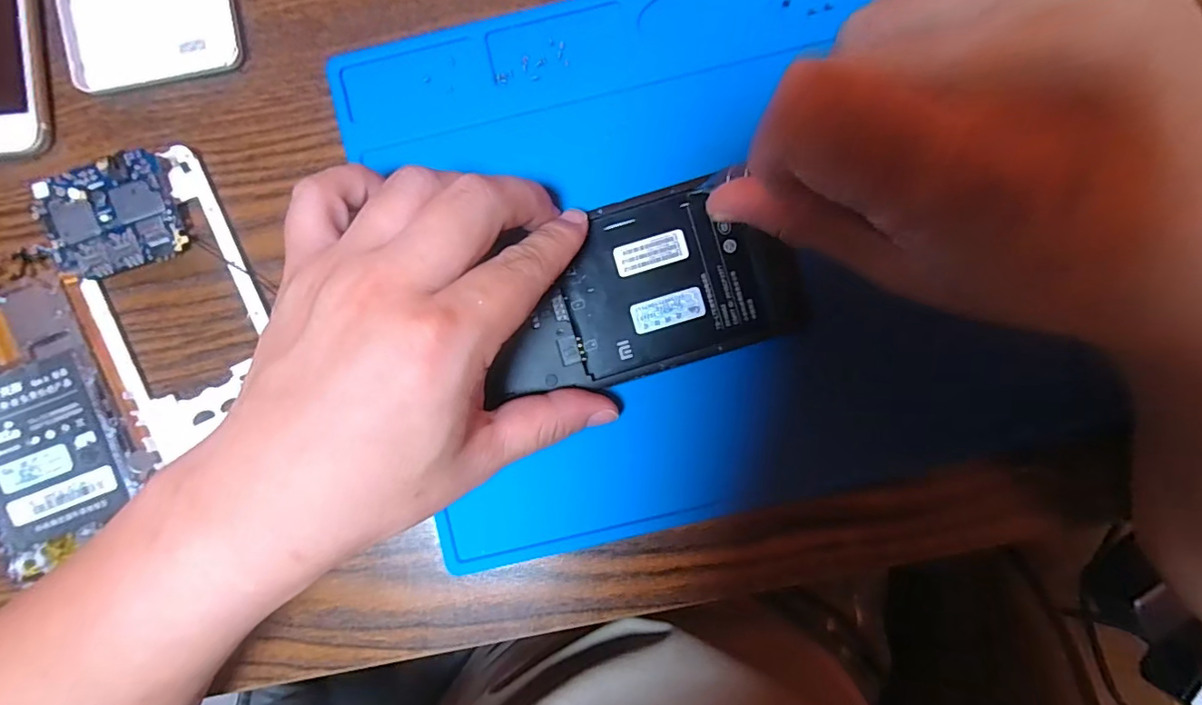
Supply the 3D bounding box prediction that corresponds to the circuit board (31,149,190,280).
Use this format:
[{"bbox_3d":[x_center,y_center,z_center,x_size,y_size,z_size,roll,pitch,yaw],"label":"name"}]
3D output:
[{"bbox_3d":[-0.209,-0.057,0.229,0.054,0.008,0.045,-15,92,1],"label":"circuit board"}]

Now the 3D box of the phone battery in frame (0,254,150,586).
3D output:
[{"bbox_3d":[-0.241,0.024,0.230,0.069,0.010,0.127,-21,92,1],"label":"phone battery in frame"}]

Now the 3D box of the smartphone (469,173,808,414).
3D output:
[{"bbox_3d":[0.015,-0.027,0.225,0.132,0.006,0.072,-17,92,1],"label":"smartphone"}]

